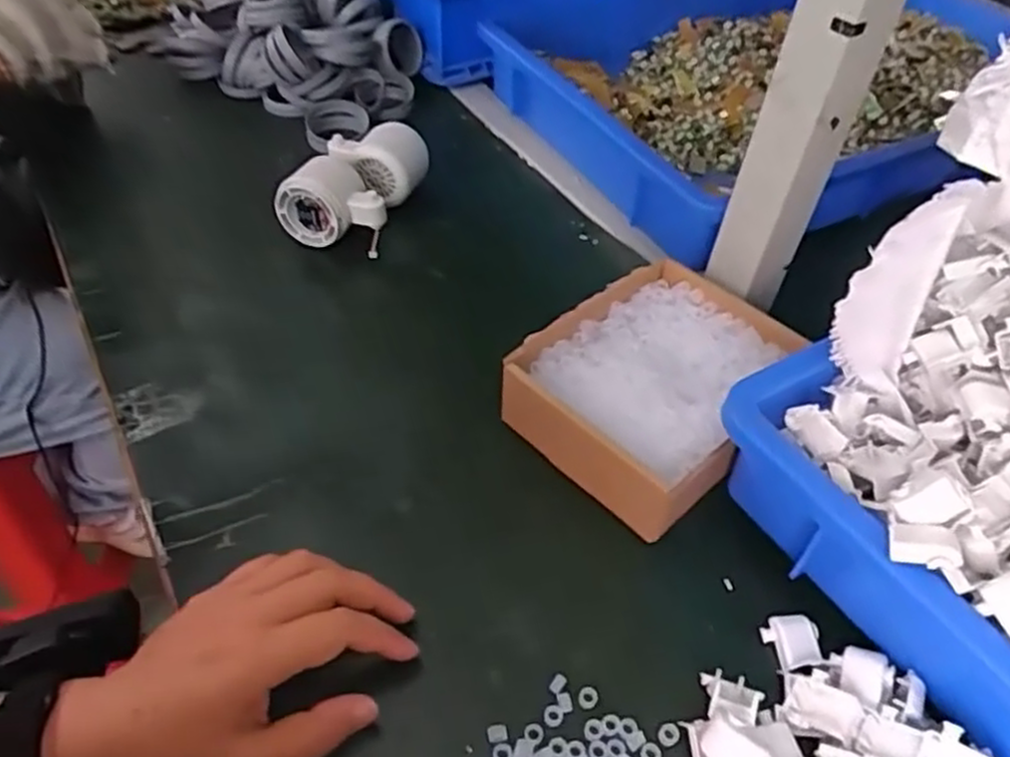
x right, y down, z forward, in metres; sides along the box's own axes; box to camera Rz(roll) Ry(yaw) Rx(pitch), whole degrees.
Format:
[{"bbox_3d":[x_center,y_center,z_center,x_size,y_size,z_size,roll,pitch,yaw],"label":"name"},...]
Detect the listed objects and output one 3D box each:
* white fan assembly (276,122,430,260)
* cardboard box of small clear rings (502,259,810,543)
[{"bbox_3d":[-0.121,-0.159,0.621,0.075,0.061,0.121,16,48,10],"label":"white fan assembly"},{"bbox_3d":[0.098,0.005,0.496,0.136,0.052,0.183,36,54,26],"label":"cardboard box of small clear rings"}]

